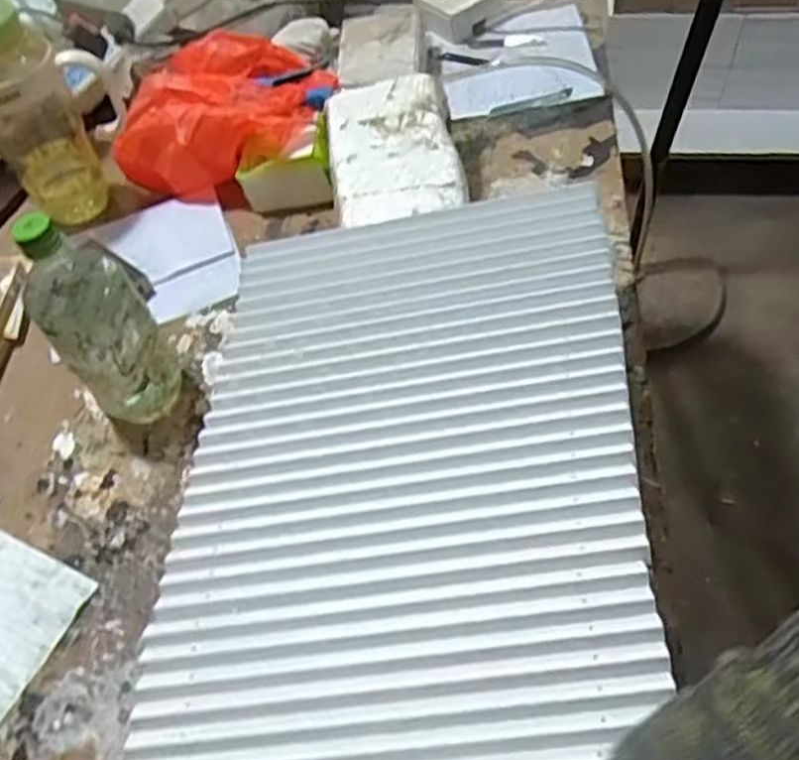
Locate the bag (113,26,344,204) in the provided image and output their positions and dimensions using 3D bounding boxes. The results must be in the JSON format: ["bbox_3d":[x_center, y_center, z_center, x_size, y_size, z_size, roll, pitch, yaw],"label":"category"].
[{"bbox_3d":[-0.197,-0.317,0.884,0.223,0.087,0.225,23,60,20],"label":"bag"}]

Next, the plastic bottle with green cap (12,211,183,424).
[{"bbox_3d":[-0.250,-0.041,0.645,0.087,0.202,0.072,-30,57,-15],"label":"plastic bottle with green cap"}]

